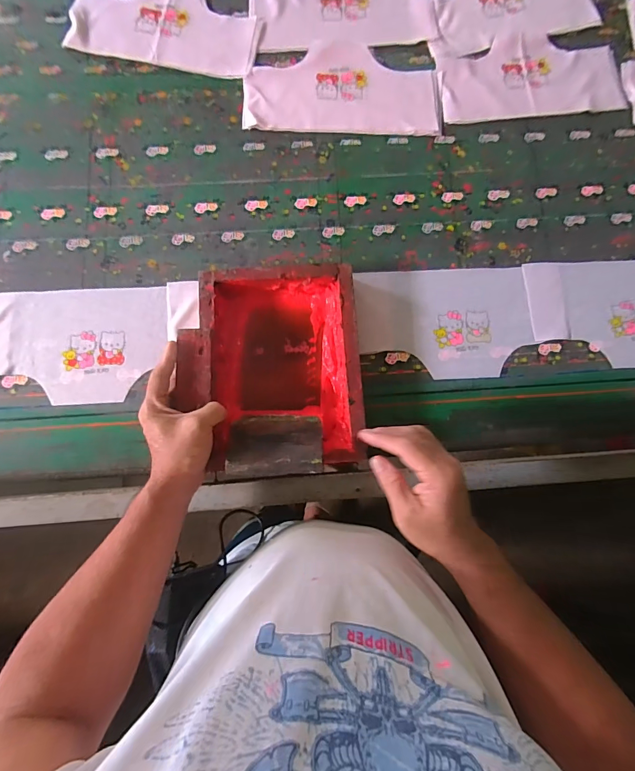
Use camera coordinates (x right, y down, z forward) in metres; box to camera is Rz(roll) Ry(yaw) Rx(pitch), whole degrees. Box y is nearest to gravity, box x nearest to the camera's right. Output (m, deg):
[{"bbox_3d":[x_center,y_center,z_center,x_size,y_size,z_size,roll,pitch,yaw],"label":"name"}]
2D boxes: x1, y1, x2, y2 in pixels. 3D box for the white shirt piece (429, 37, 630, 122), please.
[{"bbox_3d":[0.352,-0.511,0.626,0.304,0.011,0.149,-5,78,-2],"label":"white shirt piece"}]

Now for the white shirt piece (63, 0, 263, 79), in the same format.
[{"bbox_3d":[-0.250,-0.600,0.626,0.306,0.007,0.155,11,78,1],"label":"white shirt piece"}]

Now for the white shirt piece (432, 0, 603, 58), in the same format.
[{"bbox_3d":[0.339,-0.663,0.652,0.281,0.008,0.165,-15,79,-4],"label":"white shirt piece"}]

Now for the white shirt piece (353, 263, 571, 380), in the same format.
[{"bbox_3d":[0.213,-0.093,0.549,0.308,0.008,0.160,-5,84,-4],"label":"white shirt piece"}]

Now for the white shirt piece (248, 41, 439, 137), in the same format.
[{"bbox_3d":[0.041,-0.484,0.612,0.310,0.013,0.165,1,78,-1],"label":"white shirt piece"}]

